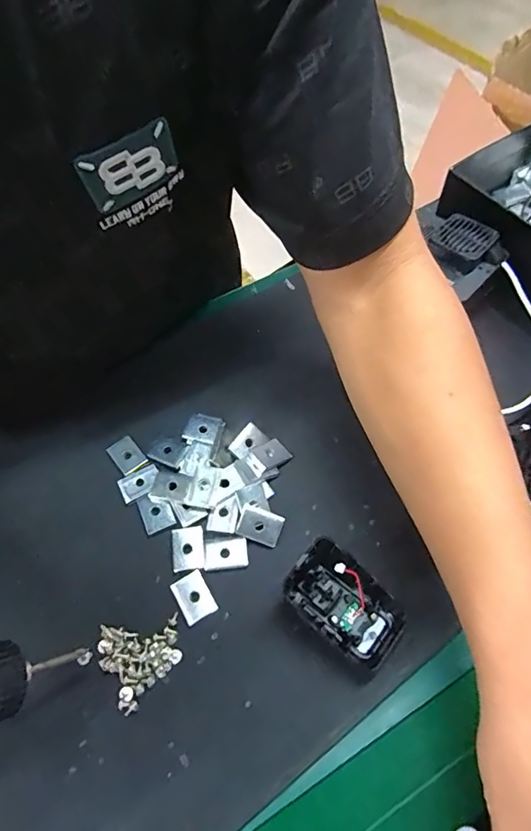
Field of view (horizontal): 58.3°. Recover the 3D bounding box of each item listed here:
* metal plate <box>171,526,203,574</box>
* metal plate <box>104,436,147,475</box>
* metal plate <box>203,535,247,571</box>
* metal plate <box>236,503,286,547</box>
[{"bbox_3d":[-0.051,0.086,0.311,0.020,0.004,0.028,-7,59,-1],"label":"metal plate"},{"bbox_3d":[-0.102,0.028,0.347,0.019,0.004,0.028,-35,63,-17],"label":"metal plate"},{"bbox_3d":[-0.026,0.089,0.308,0.027,0.004,0.019,-6,59,-1],"label":"metal plate"},{"bbox_3d":[-0.004,0.072,0.315,0.028,0.004,0.021,19,75,9],"label":"metal plate"}]

